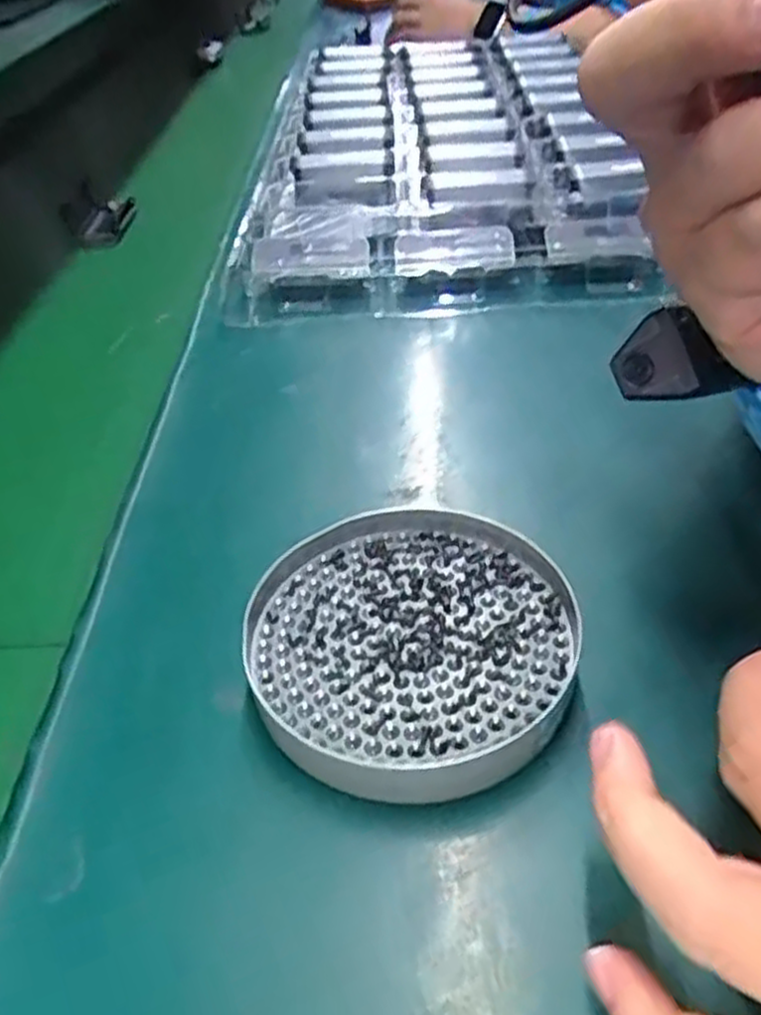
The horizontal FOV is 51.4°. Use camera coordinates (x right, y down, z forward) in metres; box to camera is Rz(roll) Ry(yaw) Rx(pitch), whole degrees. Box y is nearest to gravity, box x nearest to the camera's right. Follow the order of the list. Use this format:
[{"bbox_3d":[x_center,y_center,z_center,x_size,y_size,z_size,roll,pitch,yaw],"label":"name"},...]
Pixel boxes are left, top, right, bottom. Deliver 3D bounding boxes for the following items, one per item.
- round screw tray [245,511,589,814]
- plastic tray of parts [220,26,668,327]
[{"bbox_3d":[0.009,0.048,0.282,0.112,0.023,0.113,-5,40,4],"label":"round screw tray"},{"bbox_3d":[0.045,-0.306,0.657,0.285,0.061,0.498,-4,40,5],"label":"plastic tray of parts"}]

